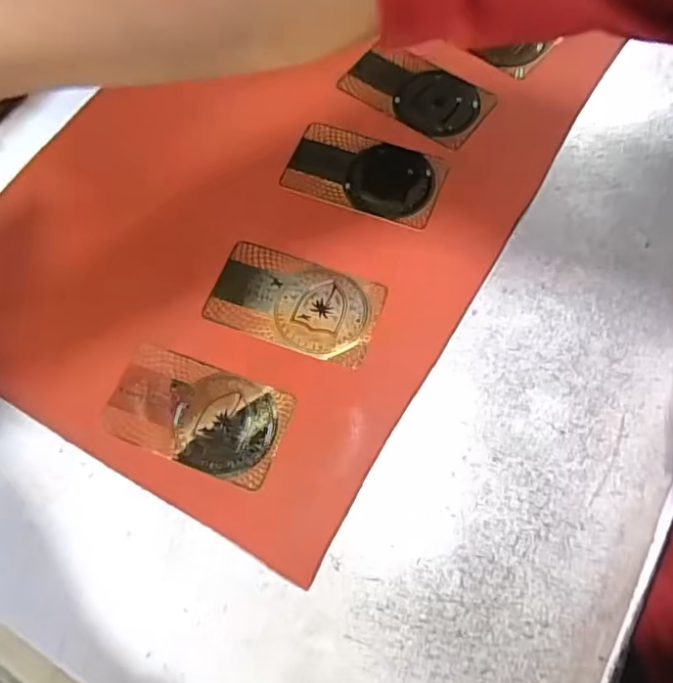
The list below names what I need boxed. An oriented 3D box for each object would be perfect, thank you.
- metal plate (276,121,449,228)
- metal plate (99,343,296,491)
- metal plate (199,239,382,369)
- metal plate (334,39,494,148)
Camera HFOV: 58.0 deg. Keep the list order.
[{"bbox_3d":[0.015,-0.094,0.341,0.086,0.004,0.049,20,71,9],"label":"metal plate"},{"bbox_3d":[-0.067,0.034,0.291,0.085,0.004,0.049,18,70,9],"label":"metal plate"},{"bbox_3d":[-0.022,-0.021,0.310,0.085,0.004,0.049,18,70,9],"label":"metal plate"},{"bbox_3d":[0.047,-0.147,0.356,0.081,0.008,0.044,33,73,13],"label":"metal plate"}]

